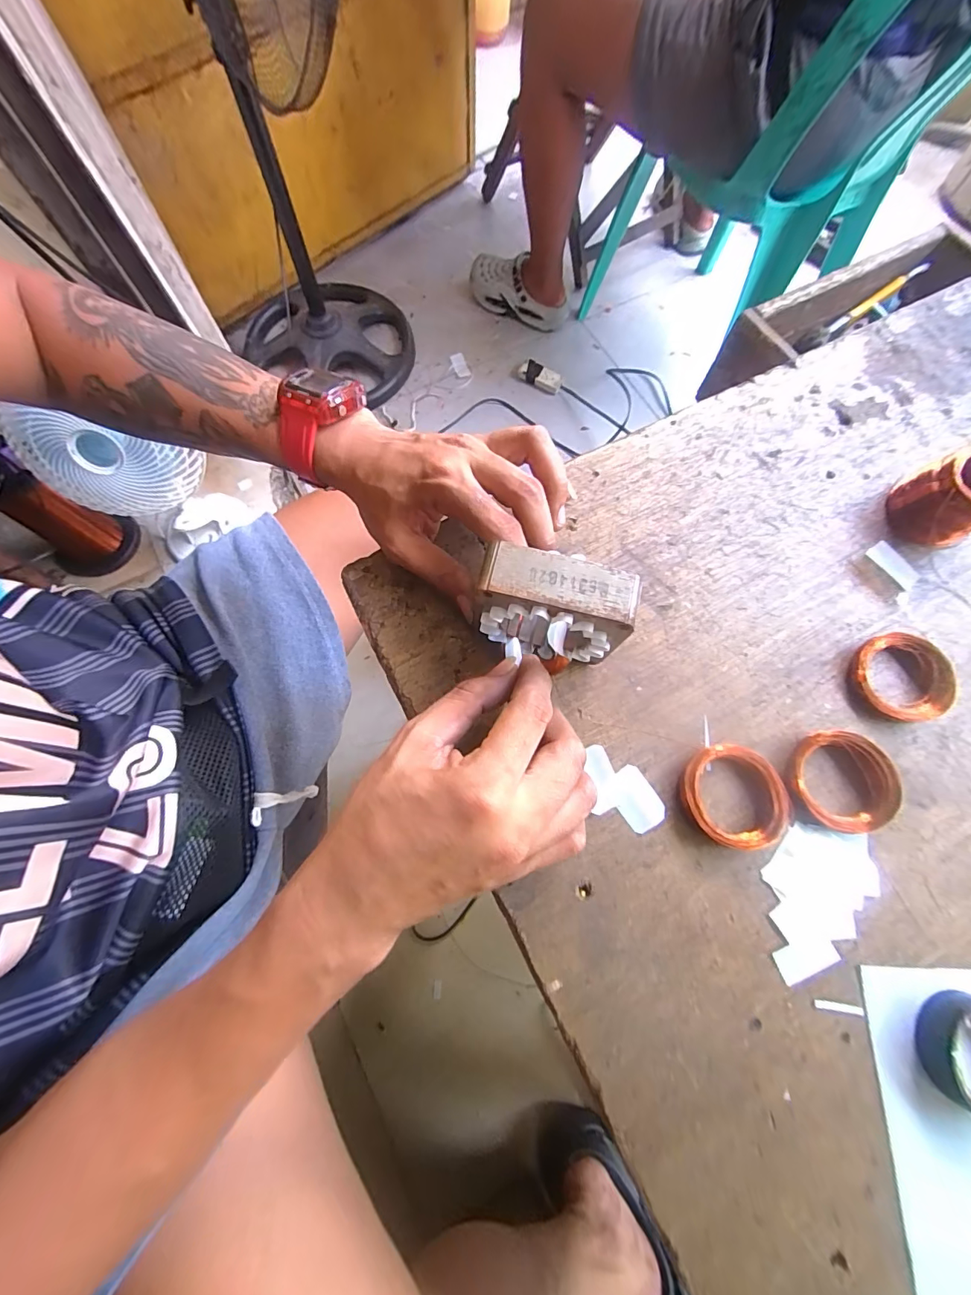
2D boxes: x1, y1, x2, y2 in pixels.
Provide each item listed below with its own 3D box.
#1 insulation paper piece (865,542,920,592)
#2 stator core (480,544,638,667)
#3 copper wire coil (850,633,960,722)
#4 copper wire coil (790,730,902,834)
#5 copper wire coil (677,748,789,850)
[{"bbox_3d":[0.260,-0.052,0.285,0.015,0.004,0.033,-38,77,-10],"label":"insulation paper piece"},{"bbox_3d":[0.034,-0.018,0.230,0.070,0.065,0.029,14,74,4],"label":"stator core"},{"bbox_3d":[0.241,0.017,0.258,0.046,0.015,0.051,-13,74,-4],"label":"copper wire coil"},{"bbox_3d":[0.193,0.072,0.242,0.051,0.014,0.051,0,73,0],"label":"copper wire coil"},{"bbox_3d":[0.133,0.079,0.239,0.052,0.015,0.051,0,73,0],"label":"copper wire coil"}]

